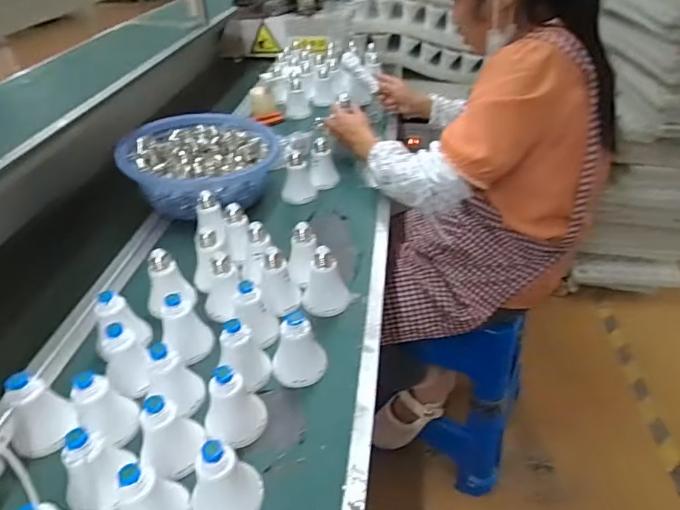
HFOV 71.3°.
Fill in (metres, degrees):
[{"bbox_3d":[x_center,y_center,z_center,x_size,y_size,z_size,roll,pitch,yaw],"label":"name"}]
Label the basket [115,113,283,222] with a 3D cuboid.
[{"bbox_3d":[-0.255,-0.177,0.906,0.270,0.105,0.281,-4,38,-3],"label":"basket"}]

